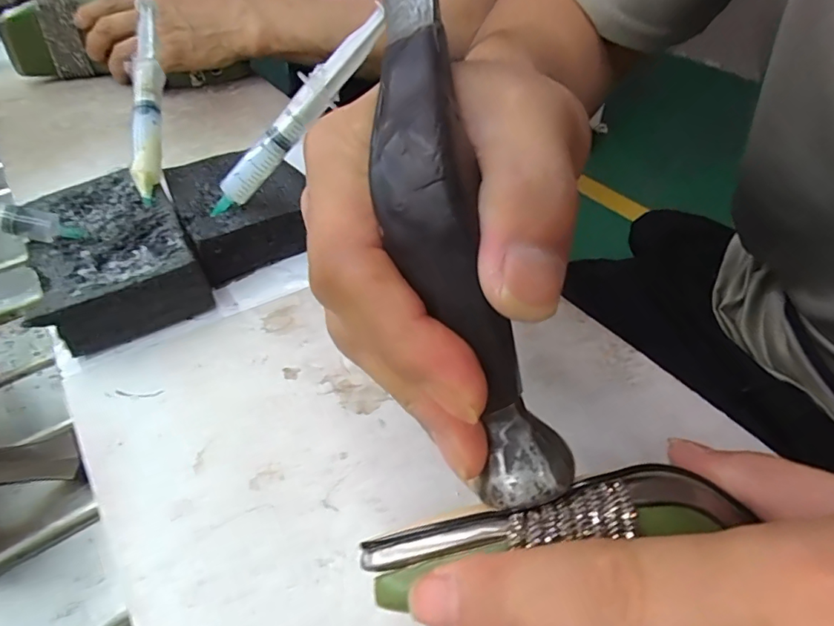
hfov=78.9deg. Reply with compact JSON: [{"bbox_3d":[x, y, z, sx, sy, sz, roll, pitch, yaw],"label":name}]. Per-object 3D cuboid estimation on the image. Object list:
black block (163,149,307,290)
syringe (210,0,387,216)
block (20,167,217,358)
[{"bbox_3d":[-0.111,-0.071,0.335,0.085,0.036,0.103,-23,49,-21],"label":"black block"},{"bbox_3d":[-0.070,-0.109,0.287,0.142,0.017,0.019,-42,47,13],"label":"syringe"},{"bbox_3d":[-0.179,-0.037,0.303,0.080,0.037,0.126,-23,49,-21],"label":"block"}]

